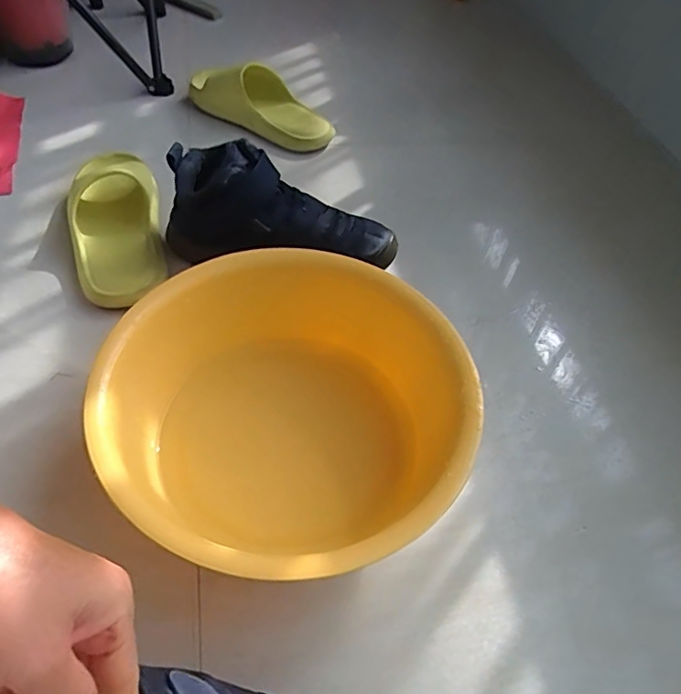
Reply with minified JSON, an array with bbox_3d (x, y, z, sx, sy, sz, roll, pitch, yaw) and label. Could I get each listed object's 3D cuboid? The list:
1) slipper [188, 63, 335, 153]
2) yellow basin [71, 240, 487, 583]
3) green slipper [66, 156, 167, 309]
[{"bbox_3d":[-0.123,-0.390,0.848,0.256,0.067,0.099,27,53,16],"label":"slipper"},{"bbox_3d":[-0.044,0.062,0.463,0.290,0.116,0.283,3,50,-4],"label":"yellow basin"},{"bbox_3d":[-0.261,-0.138,0.636,0.108,0.067,0.219,-14,53,-17],"label":"green slipper"}]

